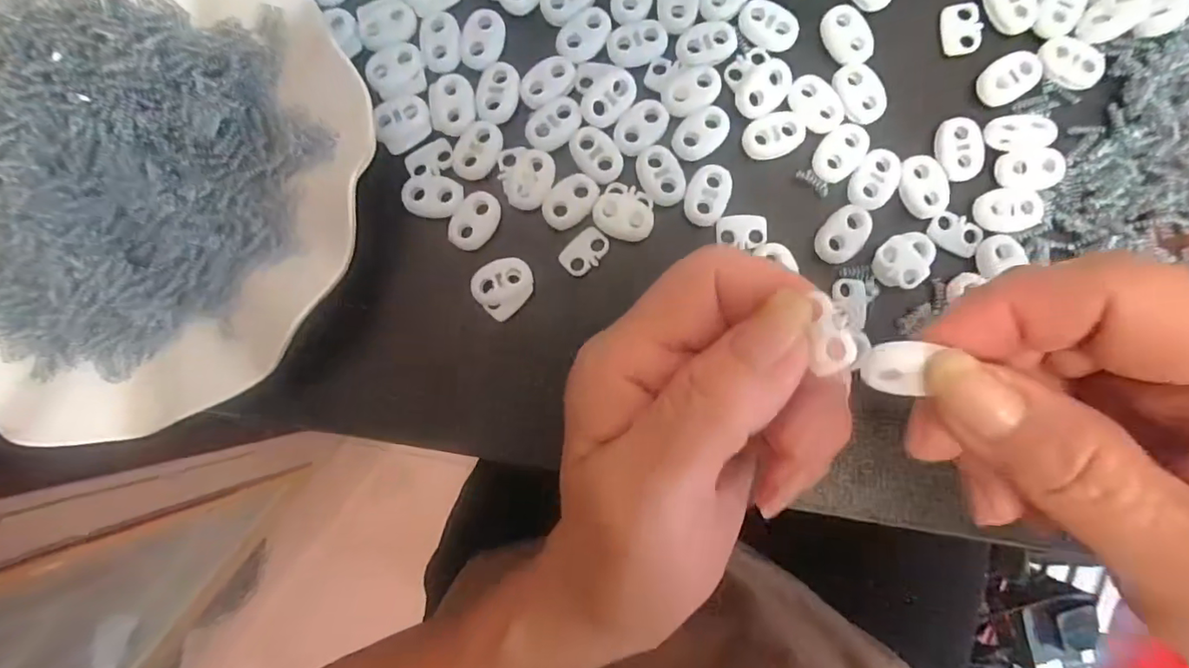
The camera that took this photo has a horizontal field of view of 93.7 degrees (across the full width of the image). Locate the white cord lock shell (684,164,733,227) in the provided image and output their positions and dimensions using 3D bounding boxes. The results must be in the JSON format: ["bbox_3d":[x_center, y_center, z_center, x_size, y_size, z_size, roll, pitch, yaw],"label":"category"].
[{"bbox_3d":[0.041,-0.050,0.201,0.015,0.004,0.021,20,86,3],"label":"white cord lock shell"}]

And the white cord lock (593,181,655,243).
[{"bbox_3d":[0.011,-0.044,0.200,0.022,0.004,0.019,25,86,3],"label":"white cord lock"}]

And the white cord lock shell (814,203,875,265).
[{"bbox_3d":[0.089,-0.036,0.199,0.014,0.004,0.024,38,87,4],"label":"white cord lock shell"}]

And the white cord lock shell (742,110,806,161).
[{"bbox_3d":[0.065,-0.073,0.200,0.022,0.004,0.016,-14,85,0],"label":"white cord lock shell"}]

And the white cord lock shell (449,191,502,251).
[{"bbox_3d":[-0.044,-0.041,0.204,0.014,0.006,0.022,24,86,3],"label":"white cord lock shell"}]

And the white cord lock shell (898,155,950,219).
[{"bbox_3d":[0.118,-0.053,0.198,0.016,0.004,0.022,-18,85,-1],"label":"white cord lock shell"}]

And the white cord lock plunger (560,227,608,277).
[{"bbox_3d":[-0.004,-0.030,0.203,0.012,0.004,0.018,44,87,4],"label":"white cord lock plunger"}]

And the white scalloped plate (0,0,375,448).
[{"bbox_3d":[-0.173,-0.057,0.191,0.185,0.024,0.181,0,85,1],"label":"white scalloped plate"}]

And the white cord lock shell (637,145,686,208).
[{"bbox_3d":[0.024,-0.058,0.201,0.015,0.004,0.022,-28,85,-1],"label":"white cord lock shell"}]

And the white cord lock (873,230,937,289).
[{"bbox_3d":[0.110,-0.026,0.197,0.022,0.008,0.018,-20,85,-1],"label":"white cord lock"}]

